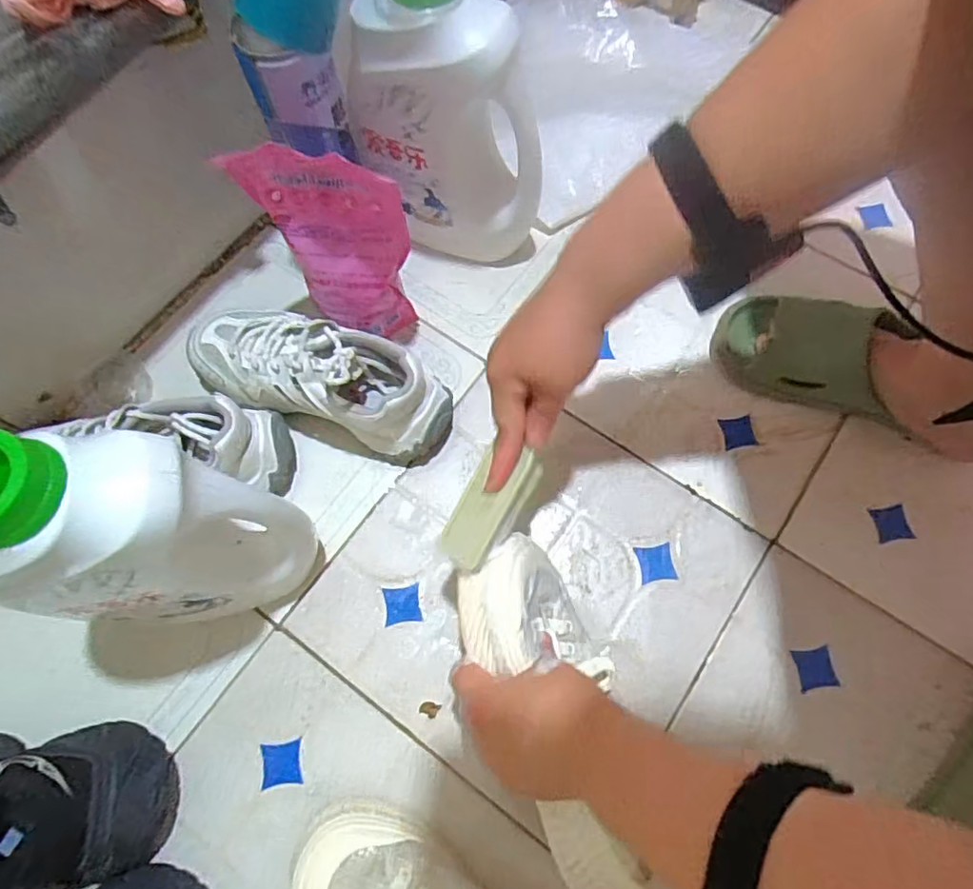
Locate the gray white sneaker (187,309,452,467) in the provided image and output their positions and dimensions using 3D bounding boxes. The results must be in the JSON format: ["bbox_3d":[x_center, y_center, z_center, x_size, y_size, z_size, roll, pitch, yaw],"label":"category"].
[{"bbox_3d":[-0.146,-0.066,0.528,0.233,0.095,0.091,18,70,7],"label":"gray white sneaker"}]

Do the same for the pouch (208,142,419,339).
[{"bbox_3d":[-0.126,-0.157,0.506,0.117,0.193,0.043,3,69,2],"label":"pouch"}]

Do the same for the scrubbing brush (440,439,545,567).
[{"bbox_3d":[0.002,0.044,0.414,0.039,0.028,0.087,26,87,21],"label":"scrubbing brush"}]

